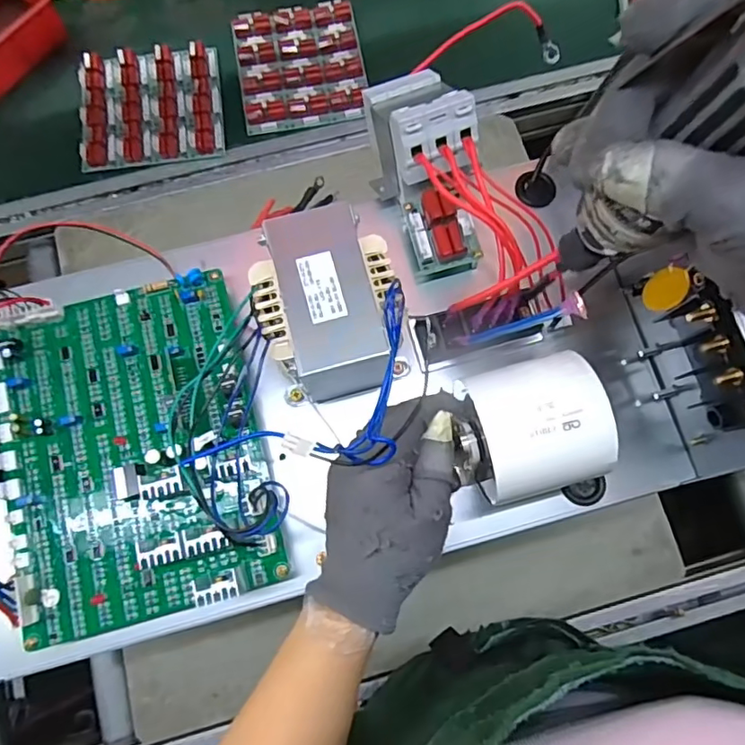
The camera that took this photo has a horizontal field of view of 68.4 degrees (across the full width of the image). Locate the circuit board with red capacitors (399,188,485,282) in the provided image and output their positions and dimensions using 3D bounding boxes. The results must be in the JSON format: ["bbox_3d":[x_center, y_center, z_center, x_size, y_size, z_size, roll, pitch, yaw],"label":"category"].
[{"bbox_3d":[0.050,-0.100,0.386,0.047,0.024,0.057,-10,77,-2],"label":"circuit board with red capacitors"}]

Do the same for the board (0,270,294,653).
[{"bbox_3d":[-0.154,0.045,0.343,0.158,0.034,0.207,-14,77,-3],"label":"board"}]

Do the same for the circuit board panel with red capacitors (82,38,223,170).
[{"bbox_3d":[-0.290,-0.350,0.717,0.181,0.027,0.163,-5,77,-1],"label":"circuit board panel with red capacitors"}]

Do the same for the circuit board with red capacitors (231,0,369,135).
[{"bbox_3d":[-0.096,-0.408,0.735,0.163,0.025,0.180,-10,77,-2],"label":"circuit board with red capacitors"}]

